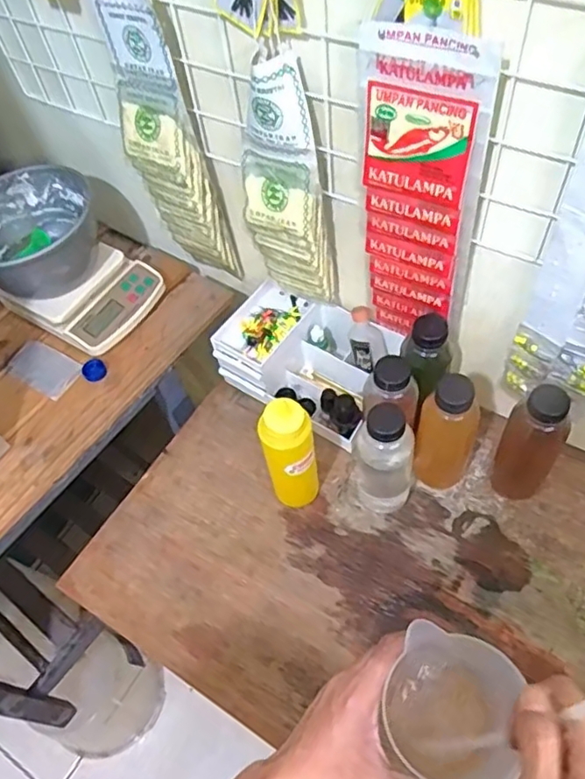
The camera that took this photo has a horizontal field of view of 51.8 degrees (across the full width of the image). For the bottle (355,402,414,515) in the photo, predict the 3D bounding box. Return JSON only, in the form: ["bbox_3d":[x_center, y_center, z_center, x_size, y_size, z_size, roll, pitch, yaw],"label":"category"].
[{"bbox_3d":[0.108,0.086,0.709,0.068,0.186,0.056,5,57,8],"label":"bottle"}]

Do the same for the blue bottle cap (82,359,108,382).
[{"bbox_3d":[-0.274,-0.027,0.832,0.032,0.009,0.032,-2,56,4],"label":"blue bottle cap"}]

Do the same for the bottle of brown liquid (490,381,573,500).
[{"bbox_3d":[0.275,0.069,0.701,0.062,0.187,0.068,32,65,24],"label":"bottle of brown liquid"}]

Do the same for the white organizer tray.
[{"bbox_3d":[0.018,-0.045,0.856,0.218,0.108,0.154,27,63,21],"label":"white organizer tray"}]

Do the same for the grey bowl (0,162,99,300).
[{"bbox_3d":[-0.367,-0.218,0.864,0.197,0.103,0.197,-3,56,5],"label":"grey bowl"}]

